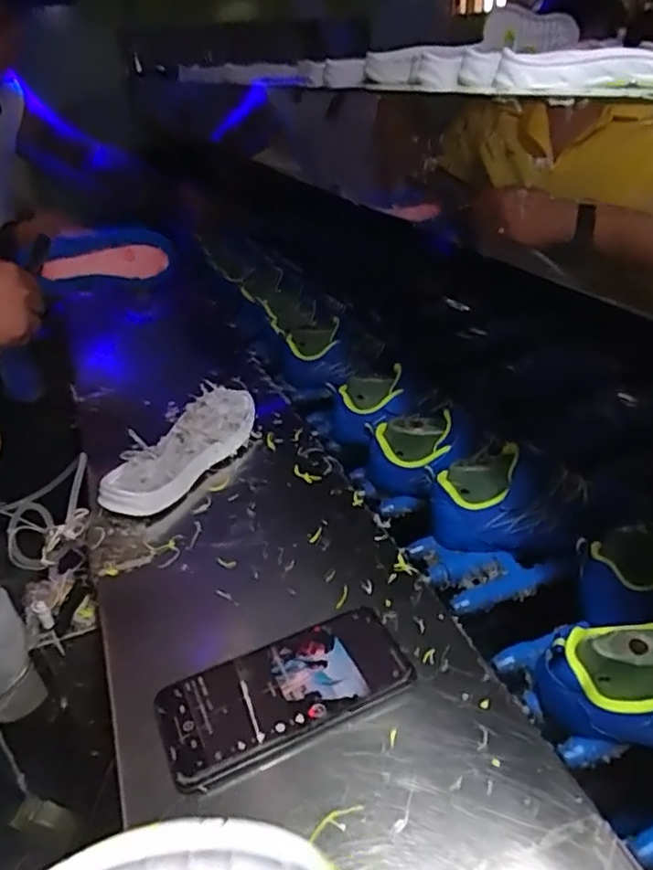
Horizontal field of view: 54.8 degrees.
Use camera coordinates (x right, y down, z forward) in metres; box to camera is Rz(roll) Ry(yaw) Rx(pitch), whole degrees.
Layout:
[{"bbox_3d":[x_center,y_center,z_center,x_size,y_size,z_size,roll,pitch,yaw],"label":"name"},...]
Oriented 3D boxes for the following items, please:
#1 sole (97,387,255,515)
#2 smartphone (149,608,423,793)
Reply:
[{"bbox_3d":[-0.143,0.013,0.658,0.076,0.043,0.222,13,36,25],"label":"sole"},{"bbox_3d":[-0.026,0.164,0.411,0.163,0.010,0.076,-18,35,-21],"label":"smartphone"}]

